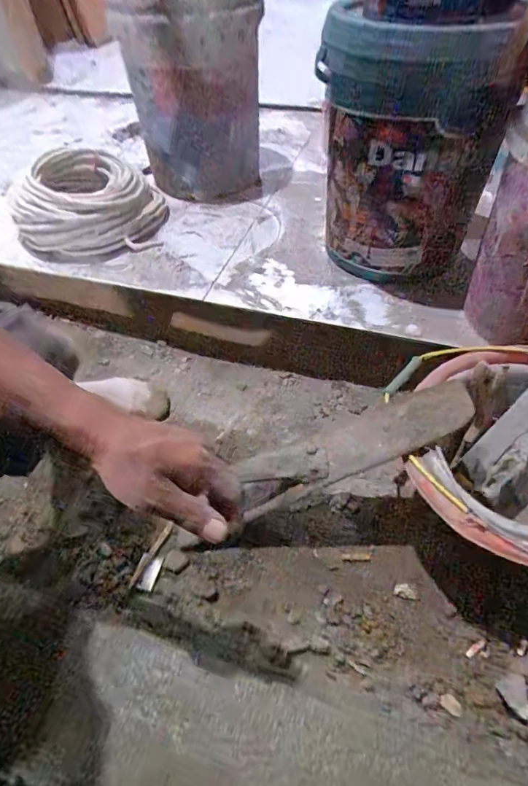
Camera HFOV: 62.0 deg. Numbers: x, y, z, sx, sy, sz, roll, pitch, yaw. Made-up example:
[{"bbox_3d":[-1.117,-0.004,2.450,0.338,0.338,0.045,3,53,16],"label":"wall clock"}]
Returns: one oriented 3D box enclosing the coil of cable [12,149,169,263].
[{"bbox_3d":[-0.372,-0.418,0.953,0.279,0.125,0.278,-2,49,2],"label":"coil of cable"}]

